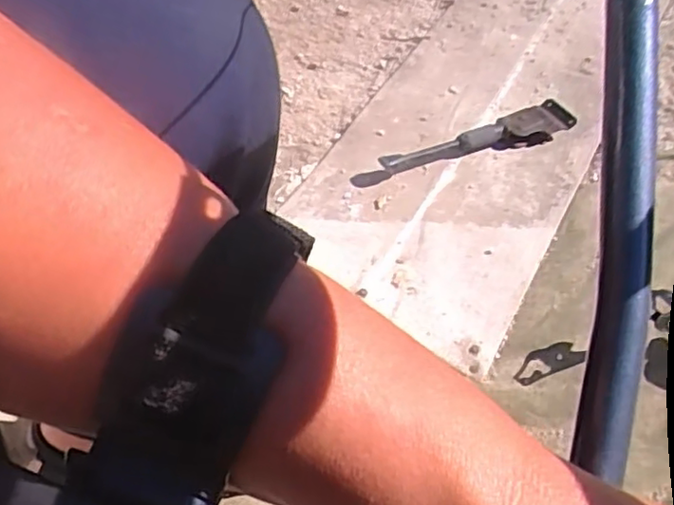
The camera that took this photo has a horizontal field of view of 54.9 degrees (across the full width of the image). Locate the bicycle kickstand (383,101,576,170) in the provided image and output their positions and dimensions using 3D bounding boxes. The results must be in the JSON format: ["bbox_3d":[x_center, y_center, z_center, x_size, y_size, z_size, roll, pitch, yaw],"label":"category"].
[{"bbox_3d":[0.173,-0.144,0.818,0.246,0.026,0.044,-12,56,-7],"label":"bicycle kickstand"}]

